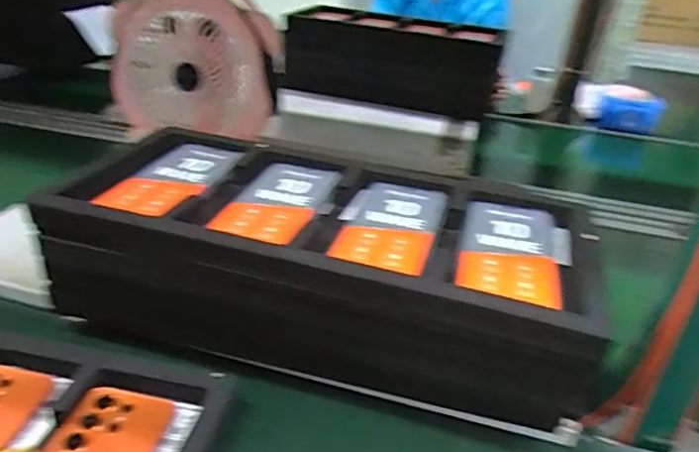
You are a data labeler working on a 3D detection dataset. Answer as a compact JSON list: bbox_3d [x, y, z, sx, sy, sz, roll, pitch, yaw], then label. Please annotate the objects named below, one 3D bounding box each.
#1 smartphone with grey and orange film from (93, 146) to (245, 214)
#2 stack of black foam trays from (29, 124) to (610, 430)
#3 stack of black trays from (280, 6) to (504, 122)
[{"bbox_3d":[-0.182,-0.047,0.583,0.079,0.016,0.181,10,30,11],"label":"smartphone with grey and orange film"},{"bbox_3d":[-0.026,0.028,0.568,0.493,0.109,0.223,11,30,11],"label":"stack of black foam trays"},{"bbox_3d":[0.099,-0.393,1.364,0.502,0.187,0.227,0,30,-8],"label":"stack of black trays"}]

